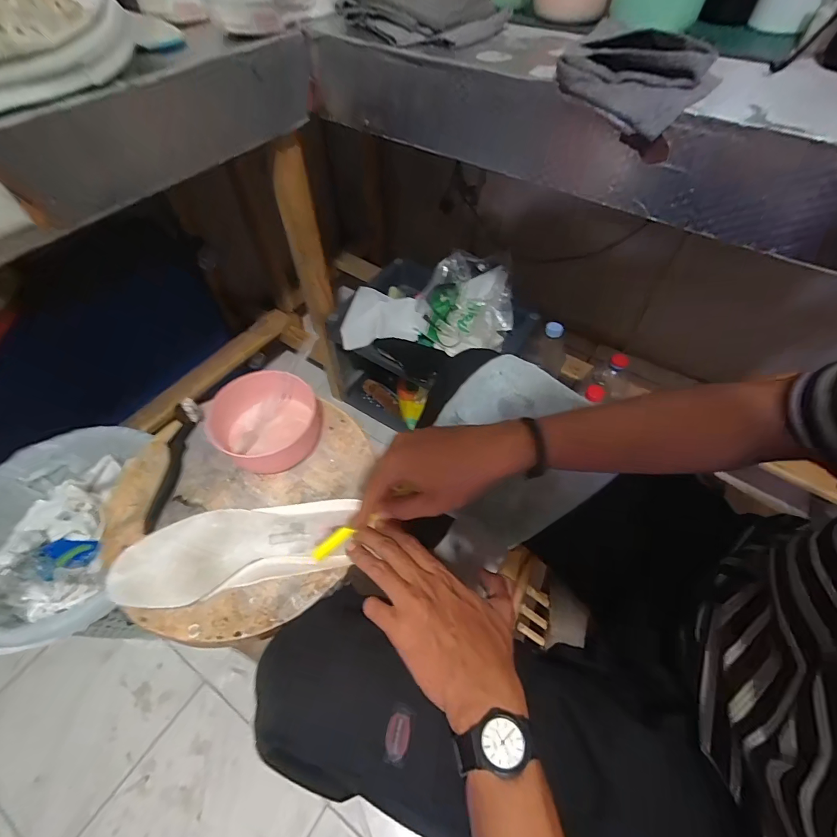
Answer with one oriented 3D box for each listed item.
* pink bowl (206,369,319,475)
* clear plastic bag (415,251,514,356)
[{"bbox_3d":[-0.177,0.002,0.469,0.115,0.039,0.117,0,55,0],"label":"pink bowl"},{"bbox_3d":[0.101,-0.227,0.859,0.174,0.145,0.178,-15,56,-10],"label":"clear plastic bag"}]

